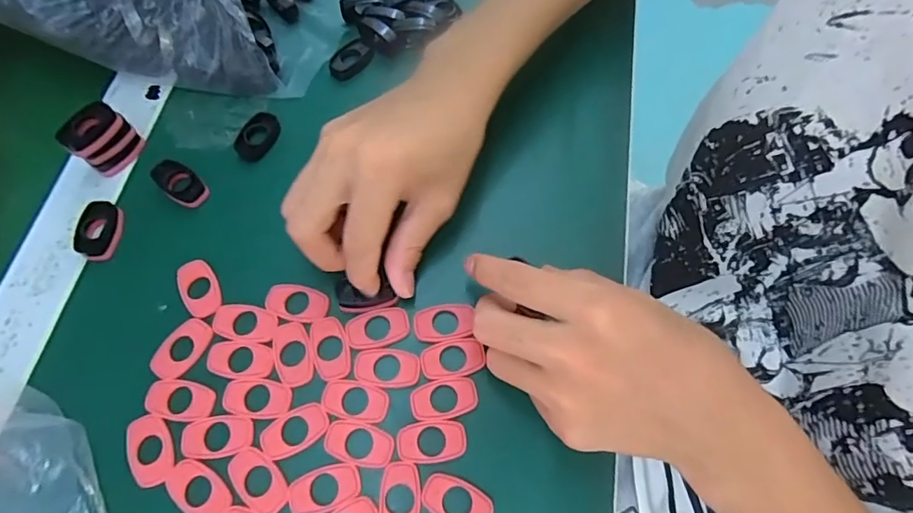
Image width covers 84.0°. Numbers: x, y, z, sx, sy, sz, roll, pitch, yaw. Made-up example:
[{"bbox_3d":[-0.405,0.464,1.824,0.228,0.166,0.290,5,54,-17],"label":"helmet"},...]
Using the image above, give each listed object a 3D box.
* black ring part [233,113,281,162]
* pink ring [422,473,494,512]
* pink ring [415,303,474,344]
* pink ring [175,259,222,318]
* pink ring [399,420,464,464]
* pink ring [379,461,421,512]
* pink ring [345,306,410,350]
[{"bbox_3d":[-0.122,-0.073,0.309,0.022,0.008,0.033,17,70,11],"label":"black ring part"},{"bbox_3d":[0.000,0.111,0.228,0.032,0.004,0.018,23,71,13],"label":"pink ring"},{"bbox_3d":[-0.007,0.034,0.261,0.030,0.004,0.018,-8,68,-6],"label":"pink ring"},{"bbox_3d":[-0.137,0.016,0.270,0.020,0.004,0.033,-27,68,-7],"label":"pink ring"},{"bbox_3d":[-0.012,0.087,0.238,0.031,0.004,0.018,-10,67,0],"label":"pink ring"},{"bbox_3d":[-0.025,0.110,0.228,0.018,0.004,0.032,2,68,4],"label":"pink ring"},{"bbox_3d":[-0.040,0.036,0.260,0.032,0.004,0.019,-12,67,-1],"label":"pink ring"}]

